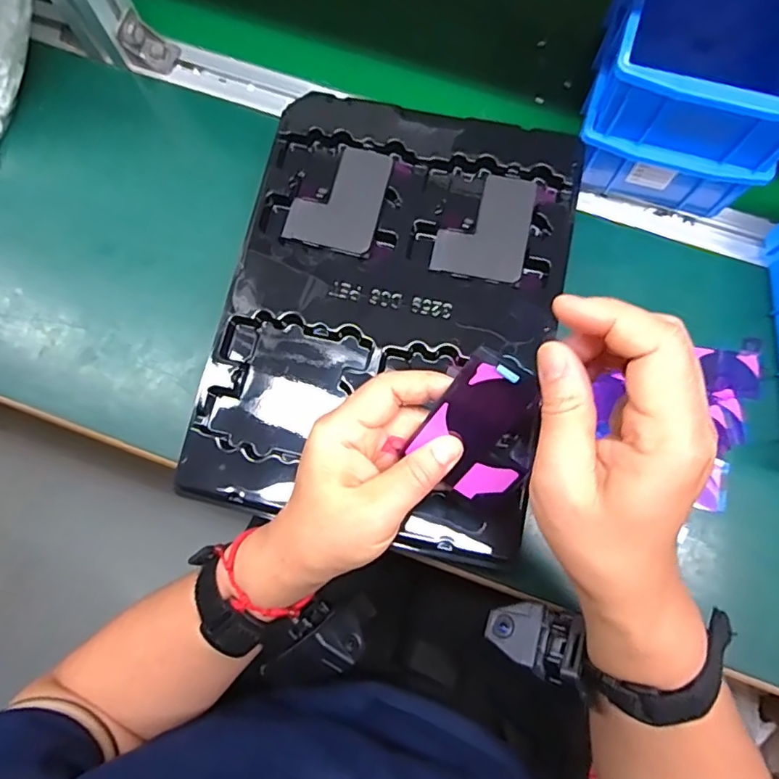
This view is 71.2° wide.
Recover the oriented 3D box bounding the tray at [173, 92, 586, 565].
[{"bbox_3d":[0.002,-0.051,0.357,0.210,0.023,0.282,12,77,3],"label":"tray"}]

